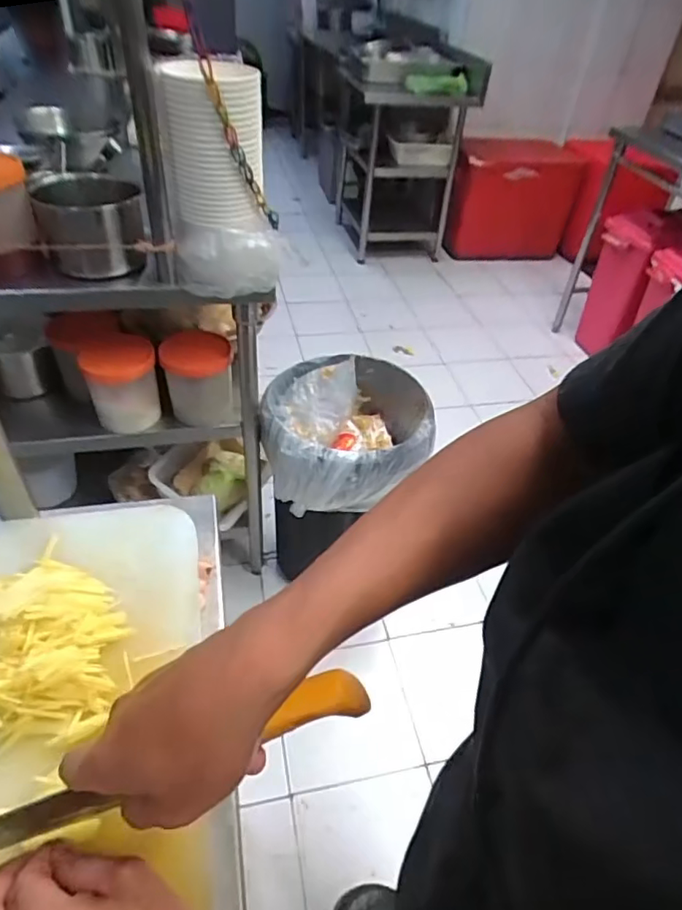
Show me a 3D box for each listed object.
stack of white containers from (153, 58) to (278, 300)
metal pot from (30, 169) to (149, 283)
[{"bbox_3d":[-0.181,-0.407,0.836,0.150,0.309,0.123,-5,43,-13],"label":"stack of white containers"},{"bbox_3d":[-0.414,-0.383,0.926,0.156,0.117,0.196,-9,44,-17],"label":"metal pot"}]

